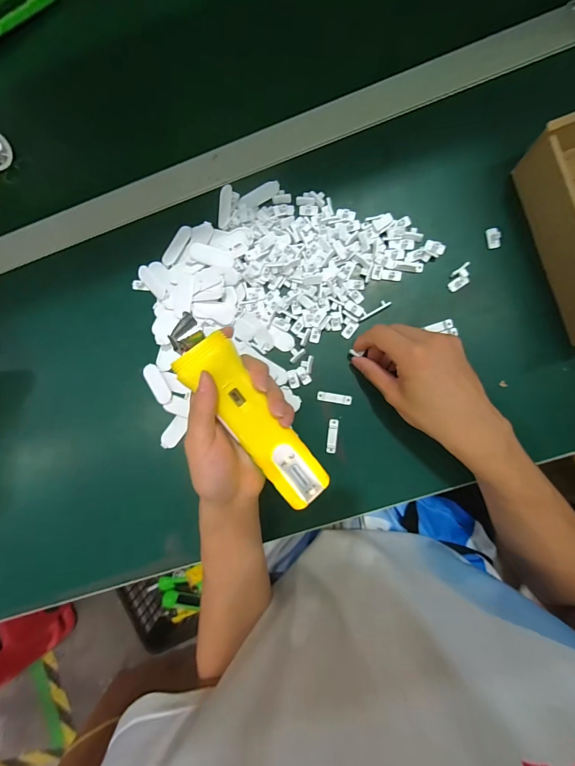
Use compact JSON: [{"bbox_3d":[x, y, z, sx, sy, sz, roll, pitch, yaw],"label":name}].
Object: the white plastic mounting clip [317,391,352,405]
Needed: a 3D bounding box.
[{"bbox_3d":[0.052,0.017,0.375,0.038,0.004,0.010,9,91,5],"label":"white plastic mounting clip"}]

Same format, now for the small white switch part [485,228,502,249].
[{"bbox_3d":[0.213,-0.150,0.350,0.011,0.008,0.020,-13,89,5],"label":"small white switch part"}]

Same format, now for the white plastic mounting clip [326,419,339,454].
[{"bbox_3d":[0.050,0.059,0.376,0.011,0.004,0.038,6,91,5],"label":"white plastic mounting clip"}]

